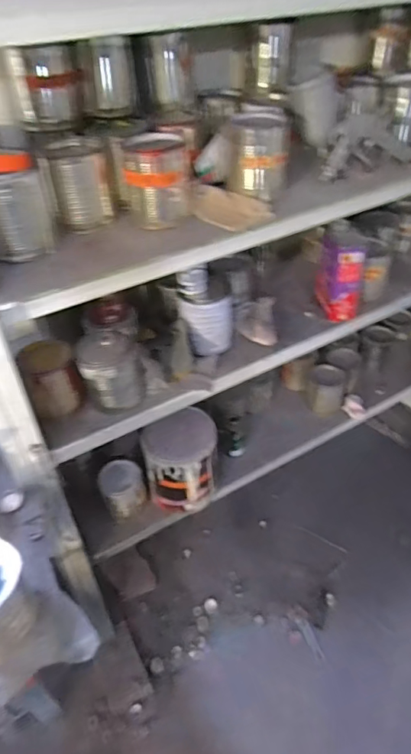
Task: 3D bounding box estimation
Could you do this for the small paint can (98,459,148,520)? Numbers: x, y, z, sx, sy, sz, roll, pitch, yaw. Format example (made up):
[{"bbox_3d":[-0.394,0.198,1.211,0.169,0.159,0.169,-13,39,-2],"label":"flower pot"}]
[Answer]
[{"bbox_3d":[-0.189,0.256,1.062,0.098,0.109,0.097,0,41,0],"label":"small paint can"}]

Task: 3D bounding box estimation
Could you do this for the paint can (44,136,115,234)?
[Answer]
[{"bbox_3d":[-0.182,-0.282,0.680,0.082,0.108,0.086,-10,42,-12],"label":"paint can"}]

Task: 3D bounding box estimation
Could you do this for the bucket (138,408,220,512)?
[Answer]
[{"bbox_3d":[-0.055,0.198,1.066,0.164,0.195,0.152,0,41,0],"label":"bucket"}]

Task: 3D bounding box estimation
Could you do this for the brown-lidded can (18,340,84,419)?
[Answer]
[{"bbox_3d":[-0.270,0.003,0.813,0.085,0.105,0.082,-16,43,-17],"label":"brown-lidded can"}]

